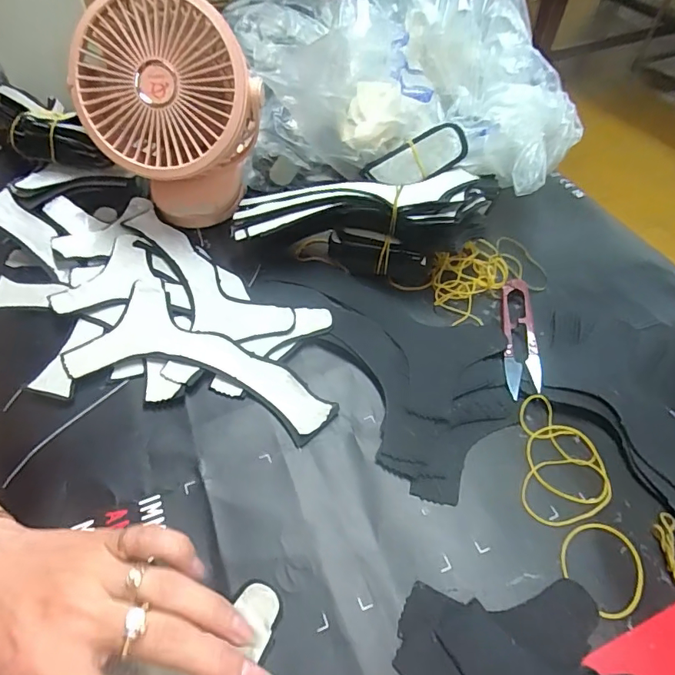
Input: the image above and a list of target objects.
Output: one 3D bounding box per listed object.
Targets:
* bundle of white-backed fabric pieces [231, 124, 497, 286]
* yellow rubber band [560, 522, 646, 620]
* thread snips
[{"bbox_3d":[0.025,-0.096,0.368,0.208,0.077,0.082,-8,53,-6],"label":"bundle of white-backed fabric pieces"},{"bbox_3d":[0.143,0.121,0.253,0.044,0.004,0.041,0,53,0],"label":"yellow rubber band"},{"bbox_3d":[0.132,-0.002,0.340,0.023,0.011,0.098,8,53,6],"label":"thread snips"}]

